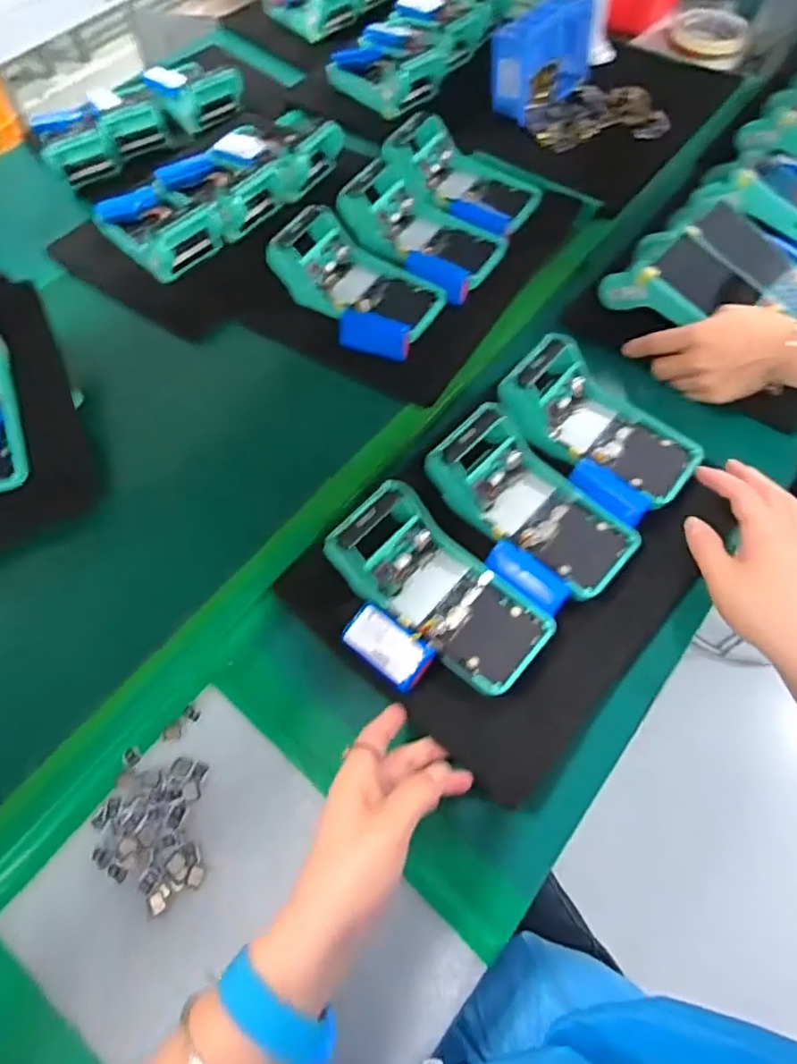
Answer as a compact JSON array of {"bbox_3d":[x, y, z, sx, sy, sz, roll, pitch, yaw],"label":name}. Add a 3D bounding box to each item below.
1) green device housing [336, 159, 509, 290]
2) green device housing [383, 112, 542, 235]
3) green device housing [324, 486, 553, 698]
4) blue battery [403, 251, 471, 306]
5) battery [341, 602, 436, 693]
[{"bbox_3d":[0.024,-0.326,0.619,0.170,0.057,0.099,35,70,18],"label":"green device housing"},{"bbox_3d":[0.076,-0.407,0.659,0.172,0.060,0.114,33,70,18],"label":"green device housing"},{"bbox_3d":[0.030,0.044,0.448,0.172,0.055,0.084,40,72,7],"label":"green device housing"},{"bbox_3d":[0.039,-0.263,0.601,0.075,0.027,0.024,35,70,19],"label":"blue battery"},{"bbox_3d":[-0.009,0.084,0.429,0.068,0.020,0.038,36,71,19],"label":"battery"}]

